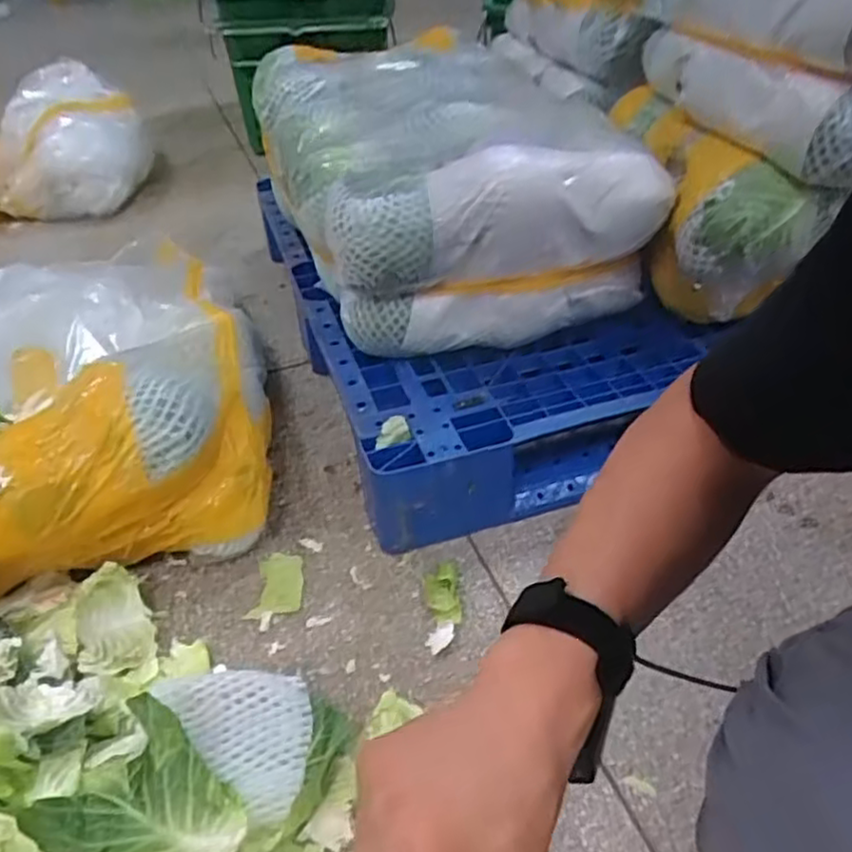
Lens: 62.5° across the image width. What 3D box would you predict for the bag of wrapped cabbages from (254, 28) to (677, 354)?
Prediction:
[{"bbox_3d":[0.029,-0.313,0.944,0.406,0.284,0.390,-13,41,-14],"label":"bag of wrapped cabbages"}]

